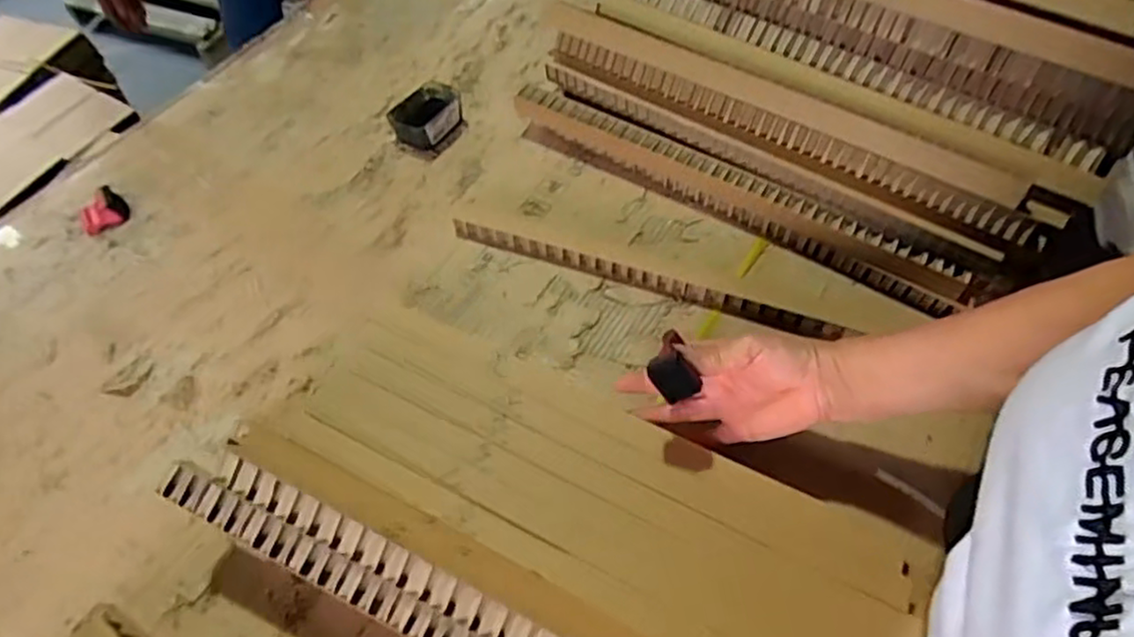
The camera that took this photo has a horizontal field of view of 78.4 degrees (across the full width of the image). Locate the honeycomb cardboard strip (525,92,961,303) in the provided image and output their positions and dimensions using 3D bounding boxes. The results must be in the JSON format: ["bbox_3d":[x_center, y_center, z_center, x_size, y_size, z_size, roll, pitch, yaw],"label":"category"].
[{"bbox_3d":[0.161,-0.133,0.722,0.481,0.053,0.025,28,63,18],"label":"honeycomb cardboard strip"}]

